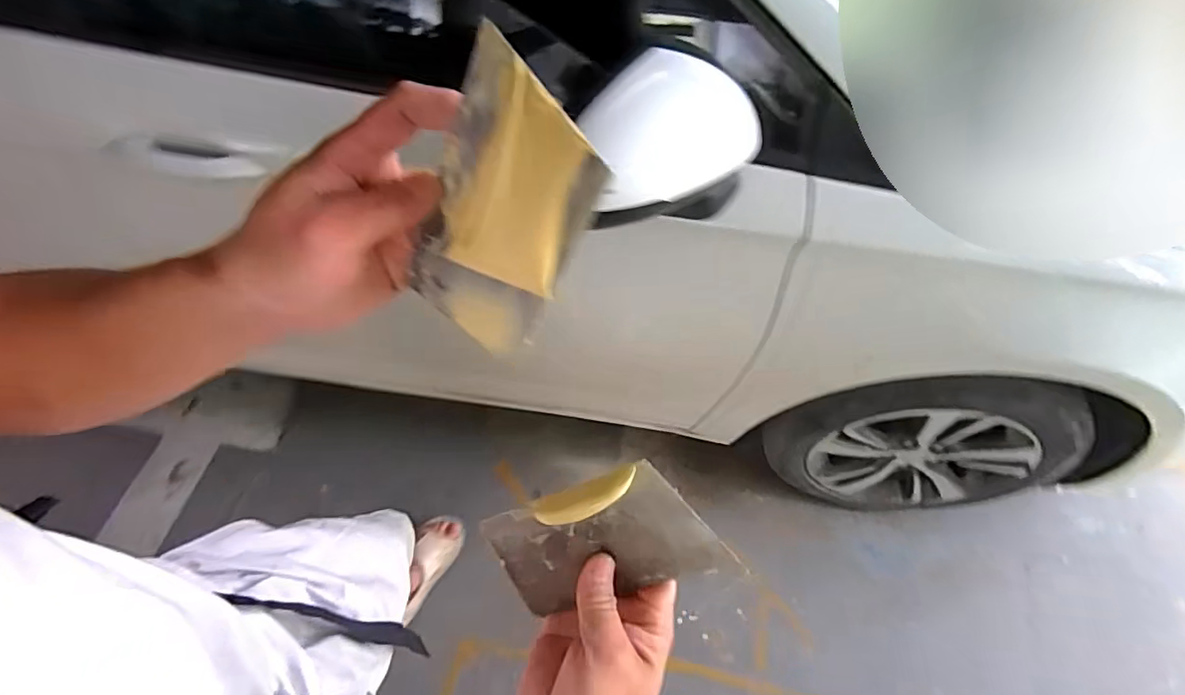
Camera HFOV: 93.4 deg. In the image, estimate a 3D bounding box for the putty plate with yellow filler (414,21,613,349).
[{"bbox_3d":[-0.044,-0.055,0.250,0.074,0.129,0.016,40,41,12],"label":"putty plate with yellow filler"}]

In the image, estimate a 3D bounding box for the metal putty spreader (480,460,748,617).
[{"bbox_3d":[0.004,0.117,0.333,0.135,0.078,0.009,-27,9,21],"label":"metal putty spreader"}]

